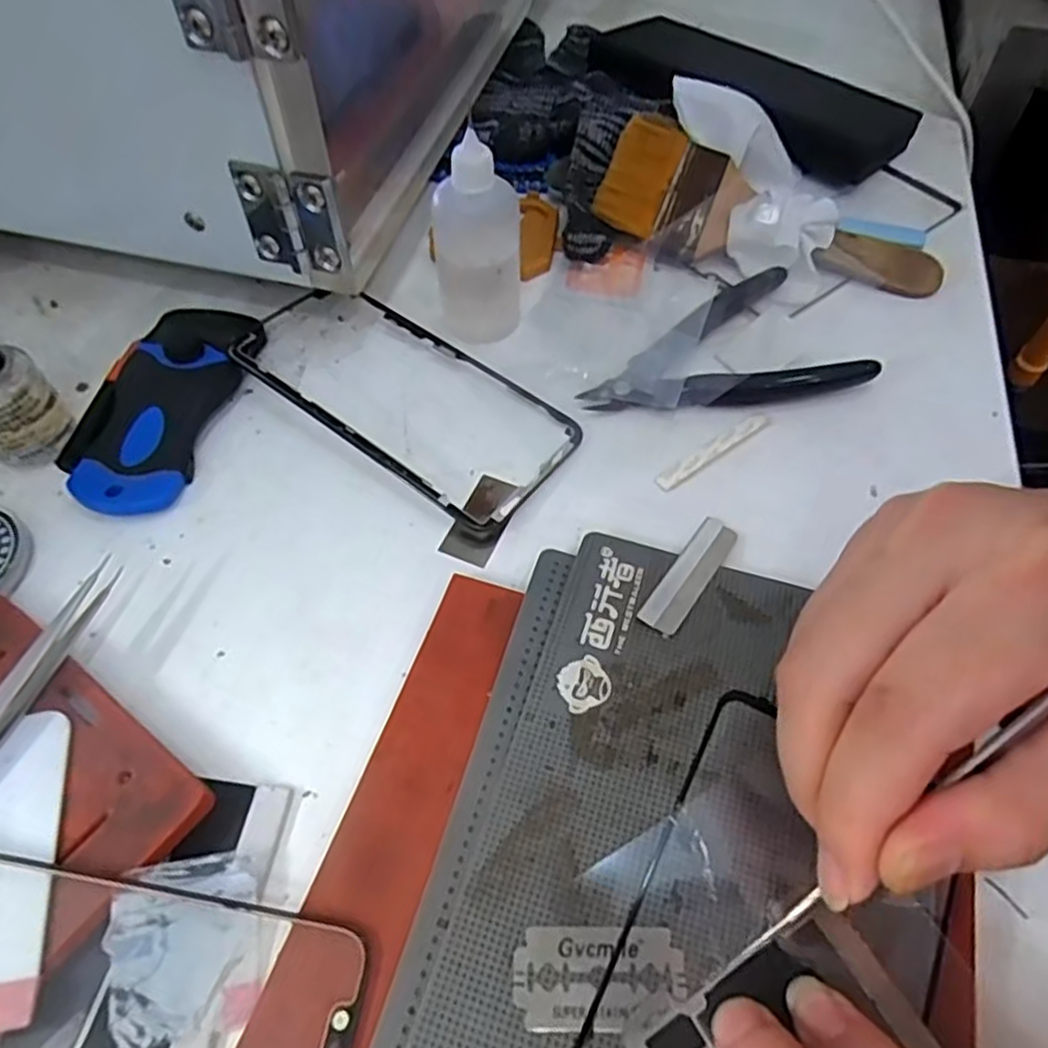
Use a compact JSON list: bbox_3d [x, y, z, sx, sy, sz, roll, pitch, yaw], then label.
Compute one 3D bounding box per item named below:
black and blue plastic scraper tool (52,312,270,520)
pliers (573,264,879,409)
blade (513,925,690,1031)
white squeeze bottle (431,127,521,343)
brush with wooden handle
[{"bbox_3d":[-0.144,-0.049,0.290,0.054,0.015,0.102,9,57,5],"label":"black and blue plastic scraper tool"},{"bbox_3d":[0.080,-0.070,0.304,0.114,0.012,0.073,-21,59,-15],"label":"pliers"},{"bbox_3d":[0.019,0.112,0.179,0.041,0.004,0.021,0,56,-1],"label":"blade"},{"bbox_3d":[-0.019,-0.114,0.294,0.034,0.075,0.029,-1,56,-2],"label":"white squeeze bottle"},{"bbox_3d":[0.113,-0.139,0.341,0.160,0.009,0.063,29,78,7],"label":"brush with wooden handle"}]

